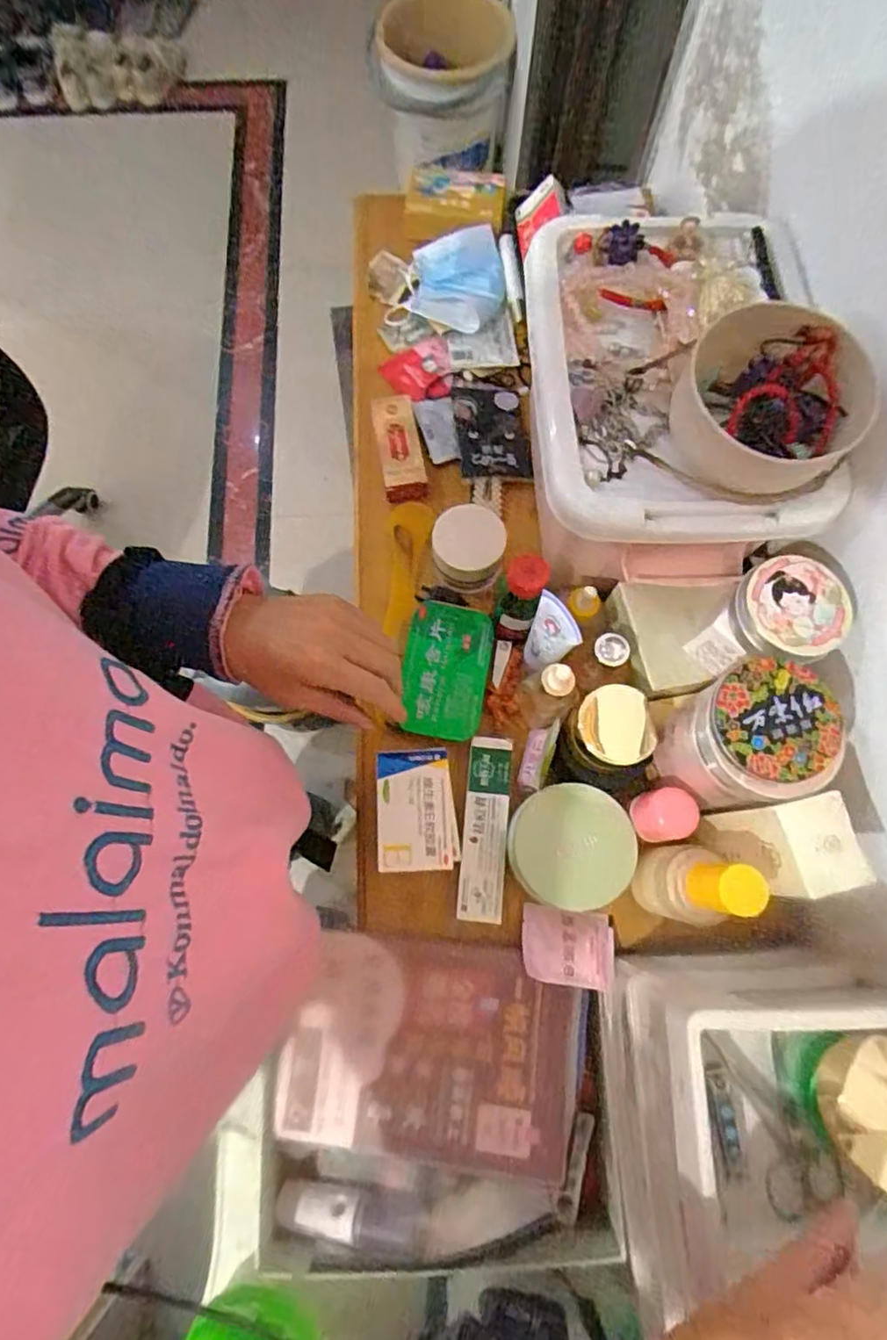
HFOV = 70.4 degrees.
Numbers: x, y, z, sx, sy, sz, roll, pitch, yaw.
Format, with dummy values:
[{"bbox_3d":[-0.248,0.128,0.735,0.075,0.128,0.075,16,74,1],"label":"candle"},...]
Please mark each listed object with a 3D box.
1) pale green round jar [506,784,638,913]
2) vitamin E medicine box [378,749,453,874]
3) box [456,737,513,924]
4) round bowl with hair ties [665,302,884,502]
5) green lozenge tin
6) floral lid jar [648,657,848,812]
[{"bbox_3d":[0.091,0.129,0.454,0.083,0.043,0.083,0,73,-1],"label":"pale green round jar"},{"bbox_3d":[-0.022,0.104,0.468,0.051,0.030,0.085,-2,73,-1],"label":"vitamin E medicine box"},{"bbox_3d":[0.032,0.121,0.484,0.033,0.016,0.134,6,73,1],"label":"box"},{"bbox_3d":[0.206,-0.166,0.393,0.114,0.057,0.108,0,73,-1],"label":"round bowl with hair ties"},{"bbox_3d":[0.002,-0.001,0.503,0.067,0.021,0.109,9,73,2],"label":"green lozenge tin"},{"bbox_3d":[0.194,0.047,0.411,0.080,0.103,0.082,0,73,-1],"label":"floral lid jar"}]

